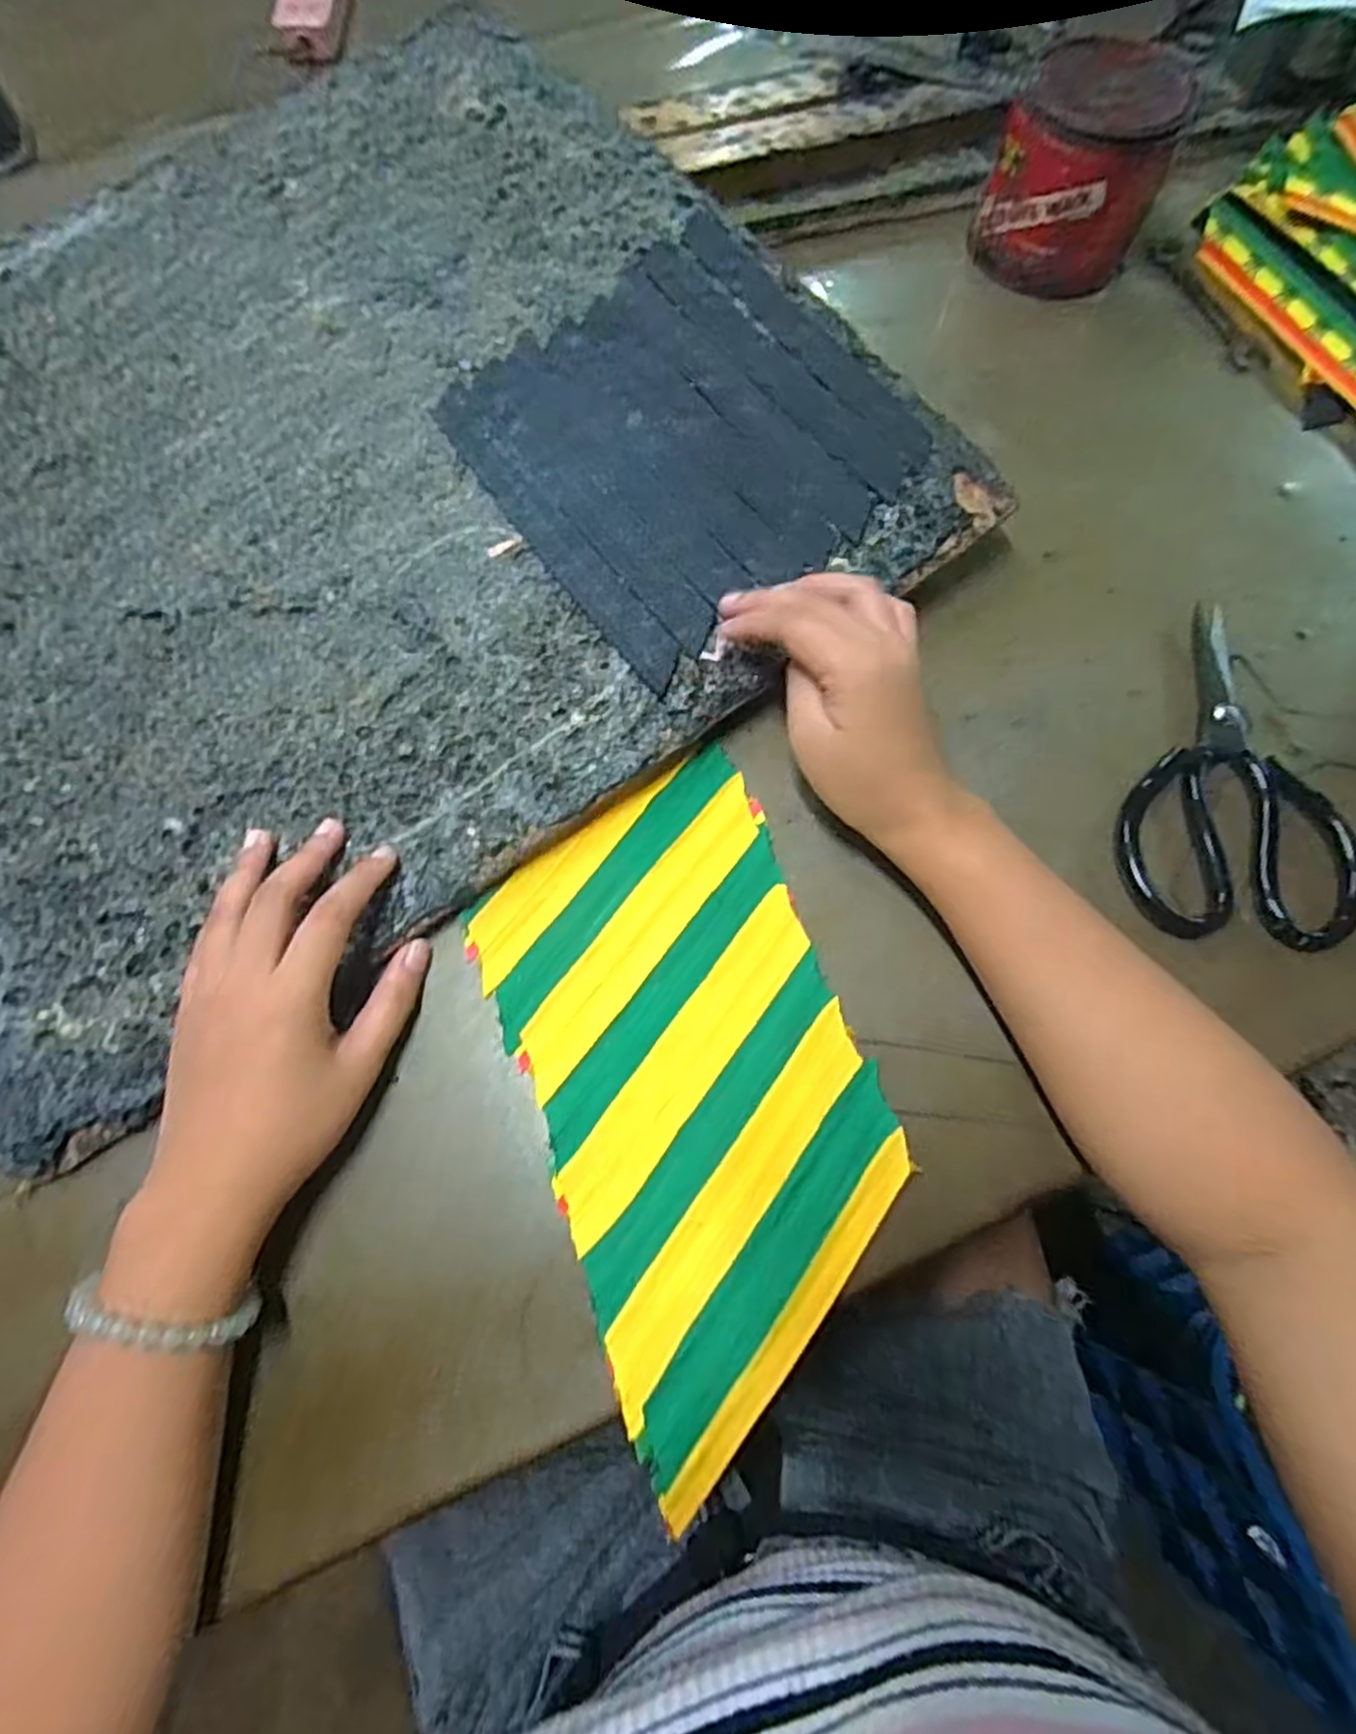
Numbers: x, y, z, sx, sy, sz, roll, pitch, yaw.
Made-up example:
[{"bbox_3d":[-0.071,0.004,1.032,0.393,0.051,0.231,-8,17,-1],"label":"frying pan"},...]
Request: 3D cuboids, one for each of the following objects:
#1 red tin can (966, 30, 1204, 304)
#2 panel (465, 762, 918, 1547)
[{"bbox_3d":[0.259,-0.448,0.479,0.098,0.087,0.113,26,71,8],"label":"red tin can"},{"bbox_3d":[0.009,0.091,0.331,0.147,0.008,0.269,-21,72,-9],"label":"panel"}]

